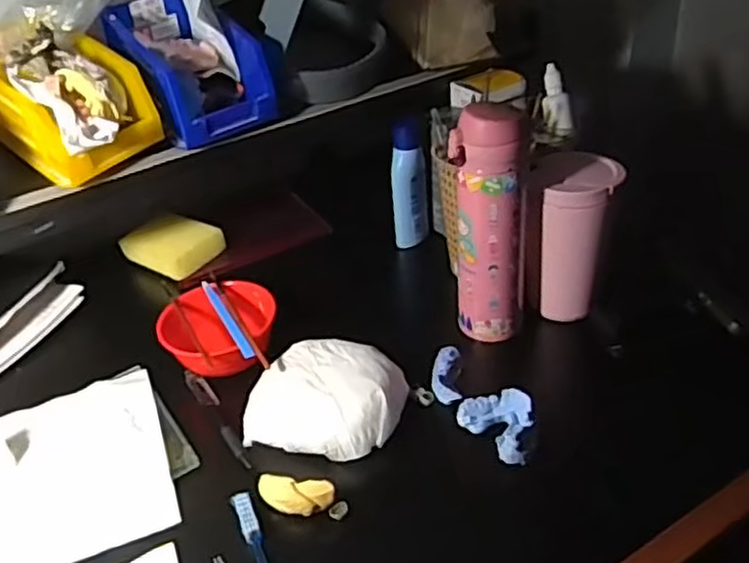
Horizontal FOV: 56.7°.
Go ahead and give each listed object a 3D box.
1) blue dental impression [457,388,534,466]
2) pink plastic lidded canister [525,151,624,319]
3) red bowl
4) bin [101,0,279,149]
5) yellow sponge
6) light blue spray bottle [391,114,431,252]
[{"bbox_3d":[0.107,0.114,0.572,0.048,0.023,0.069,-26,41,-26],"label":"blue dental impression"},{"bbox_3d":[0.186,-0.041,0.669,0.082,0.143,0.080,2,37,10],"label":"pink plastic lidded canister"},{"bbox_3d":[-0.151,0.050,0.670,0.107,0.044,0.111,-3,36,3],"label":"red bowl"},{"bbox_3d":[-0.183,-0.213,0.690,0.116,0.102,0.158,-33,44,-28],"label":"bin"},{"bbox_3d":[-0.238,-0.045,0.834,0.107,0.031,0.085,19,43,30],"label":"yellow sponge"},{"bbox_3d":[0.040,-0.110,0.793,0.038,0.145,0.034,4,39,15],"label":"light blue spray bottle"}]

